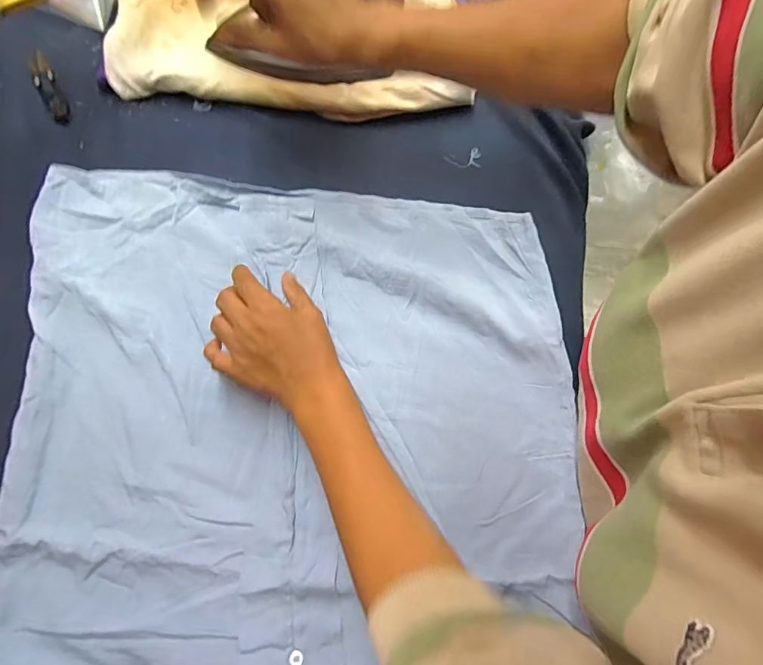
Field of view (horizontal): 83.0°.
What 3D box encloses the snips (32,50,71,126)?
[{"bbox_3d":[-0.365,-0.267,0.473,0.022,0.007,0.097,-28,77,-8],"label":"snips"}]

